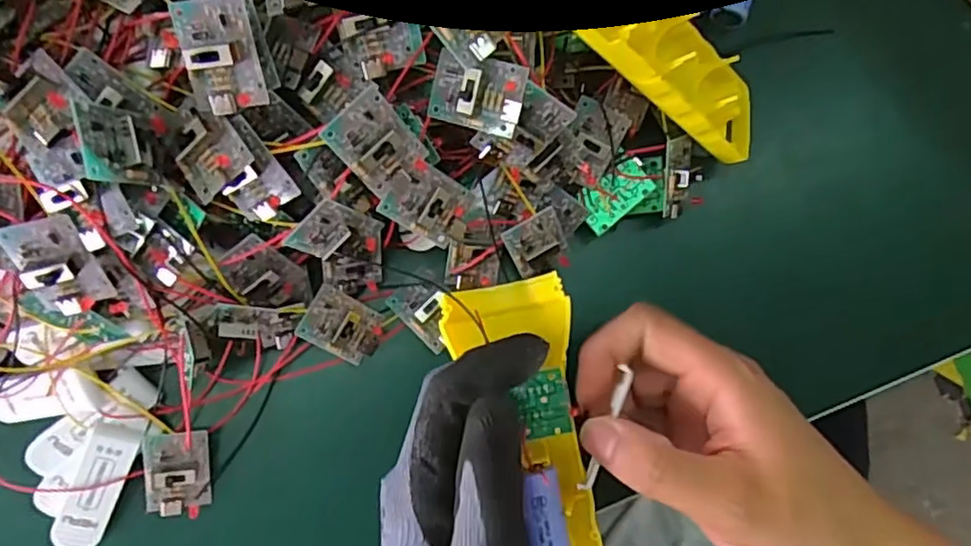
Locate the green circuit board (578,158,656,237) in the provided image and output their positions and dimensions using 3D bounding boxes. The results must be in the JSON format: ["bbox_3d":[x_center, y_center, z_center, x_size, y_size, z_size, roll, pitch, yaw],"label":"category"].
[{"bbox_3d":[0.059,-0.036,0.298,0.035,0.005,0.021,-41,85,13],"label":"green circuit board"}]

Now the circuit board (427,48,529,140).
[{"bbox_3d":[-0.004,-0.066,0.240,0.035,0.012,0.025,14,104,4],"label":"circuit board"}]

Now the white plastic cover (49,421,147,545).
[{"bbox_3d":[-0.170,0.095,0.284,0.020,0.007,0.059,24,92,-18],"label":"white plastic cover"}]

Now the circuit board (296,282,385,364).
[{"bbox_3d":[-0.065,0.024,0.296,0.035,0.011,0.026,34,78,-29],"label":"circuit board"}]

